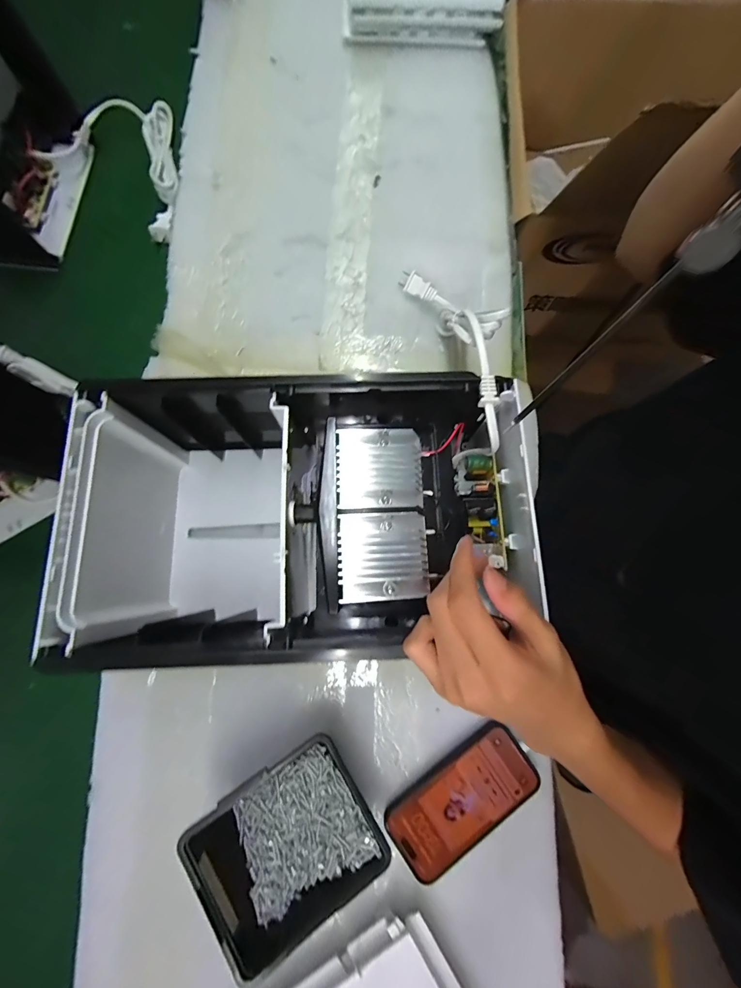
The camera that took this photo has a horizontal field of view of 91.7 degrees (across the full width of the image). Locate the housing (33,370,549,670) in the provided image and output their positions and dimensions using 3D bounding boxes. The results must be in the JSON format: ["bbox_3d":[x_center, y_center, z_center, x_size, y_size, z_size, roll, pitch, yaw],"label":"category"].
[{"bbox_3d":[-0.054,0.023,0.332,0.352,0.153,0.202,-3,78,-1],"label":"housing"}]

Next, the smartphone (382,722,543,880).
[{"bbox_3d":[0.089,0.293,0.344,0.145,0.009,0.073,-36,83,-5],"label":"smartphone"}]

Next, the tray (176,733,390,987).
[{"bbox_3d":[-0.069,0.299,0.316,0.136,0.060,0.124,-34,82,-7],"label":"tray"}]

